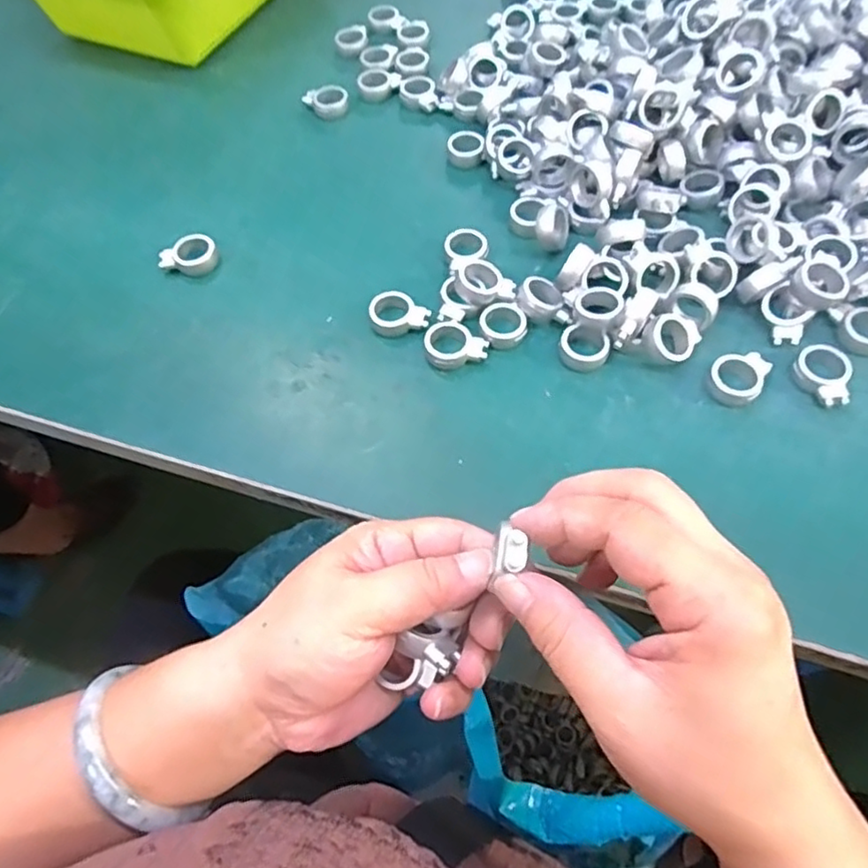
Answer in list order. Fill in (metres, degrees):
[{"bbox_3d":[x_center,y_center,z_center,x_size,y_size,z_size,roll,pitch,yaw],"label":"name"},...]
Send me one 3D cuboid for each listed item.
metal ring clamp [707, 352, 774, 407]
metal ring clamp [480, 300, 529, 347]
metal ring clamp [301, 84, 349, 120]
[{"bbox_3d":[0.157,-0.031,0.318,0.026,0.009,0.034,30,67,19],"label":"metal ring clamp"},{"bbox_3d":[0.038,-0.060,0.341,0.026,0.009,0.025,-5,61,1],"label":"metal ring clamp"},{"bbox_3d":[-0.078,-0.242,0.451,0.032,0.010,0.025,-15,61,-4],"label":"metal ring clamp"}]

